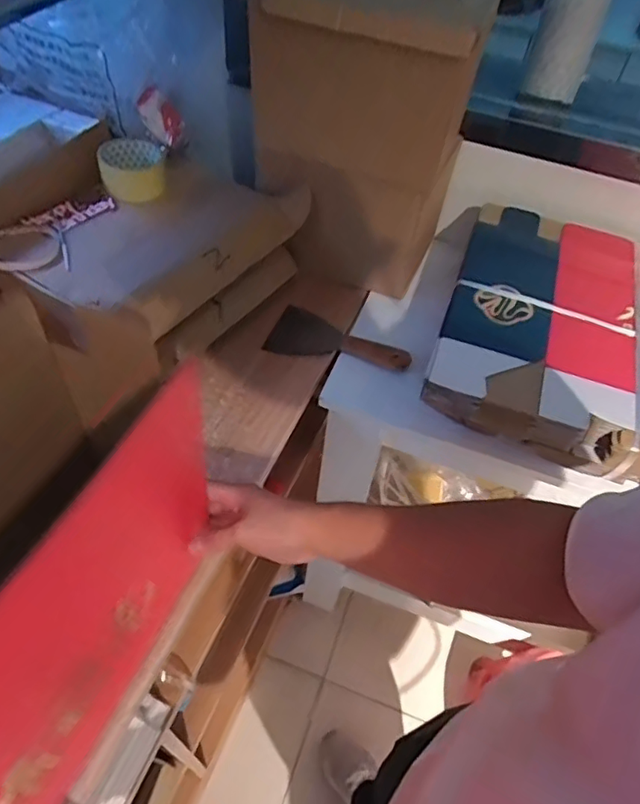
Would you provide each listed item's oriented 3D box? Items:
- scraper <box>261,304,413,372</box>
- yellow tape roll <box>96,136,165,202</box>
[{"bbox_3d":[0.029,-0.087,0.775,0.194,0.022,0.074,11,52,3],"label":"scraper"},{"bbox_3d":[-0.257,-0.320,0.767,0.080,0.059,0.080,-9,53,-12],"label":"yellow tape roll"}]

